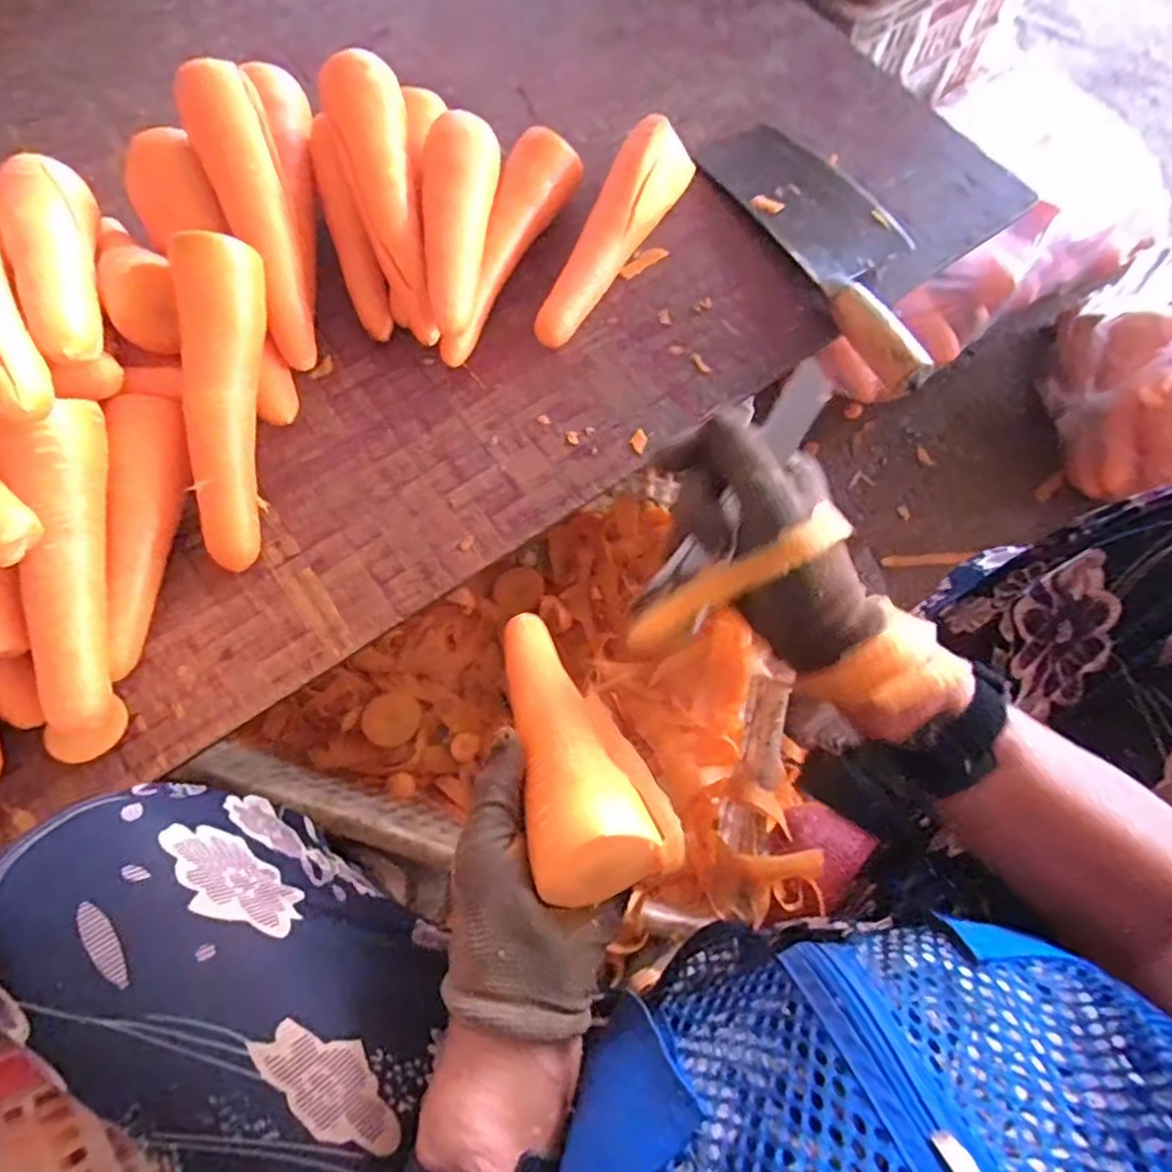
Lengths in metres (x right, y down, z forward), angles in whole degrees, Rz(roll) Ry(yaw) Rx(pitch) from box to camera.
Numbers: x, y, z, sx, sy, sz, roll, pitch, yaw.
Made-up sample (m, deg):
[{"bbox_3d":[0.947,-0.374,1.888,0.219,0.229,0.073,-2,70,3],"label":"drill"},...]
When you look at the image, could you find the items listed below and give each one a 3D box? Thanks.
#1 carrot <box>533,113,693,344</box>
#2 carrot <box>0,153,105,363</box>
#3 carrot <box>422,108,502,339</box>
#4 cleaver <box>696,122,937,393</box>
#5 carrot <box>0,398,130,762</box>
[{"bbox_3d":[0.014,-0.261,0.497,0.049,0.053,0.187,33,76,10],"label":"carrot"},{"bbox_3d":[-0.344,-0.210,0.430,0.043,0.049,0.191,-23,74,-6],"label":"carrot"},{"bbox_3d":[-0.095,-0.252,0.466,0.051,0.044,0.166,7,73,3],"label":"carrot"},{"bbox_3d":[0.192,-0.267,0.502,0.094,0.040,0.274,-26,74,-7],"label":"cleaver"},{"bbox_3d":[-0.307,-0.003,0.393,0.046,0.041,0.210,-5,92,-1],"label":"carrot"}]

